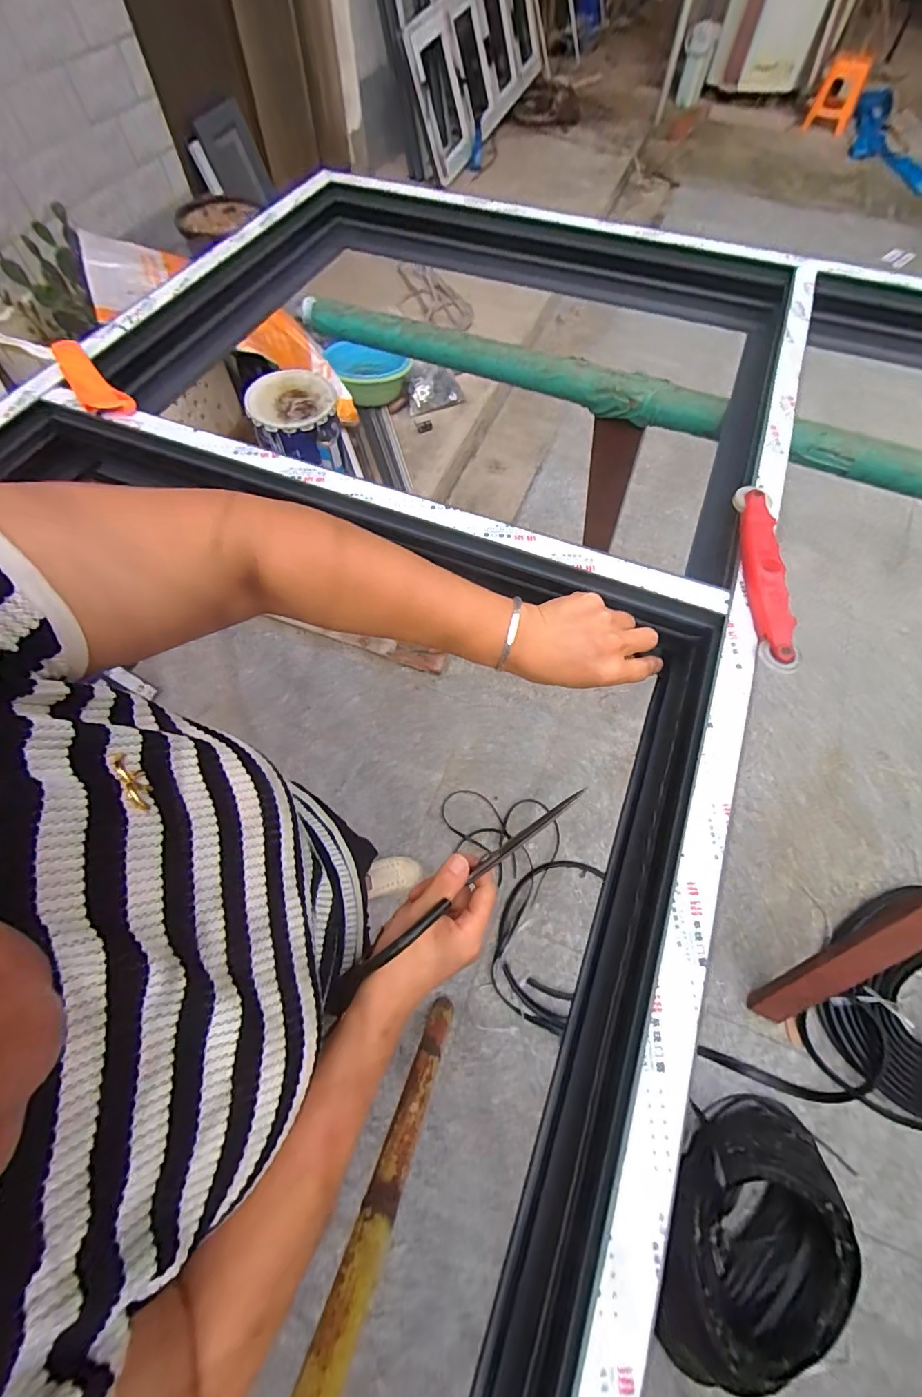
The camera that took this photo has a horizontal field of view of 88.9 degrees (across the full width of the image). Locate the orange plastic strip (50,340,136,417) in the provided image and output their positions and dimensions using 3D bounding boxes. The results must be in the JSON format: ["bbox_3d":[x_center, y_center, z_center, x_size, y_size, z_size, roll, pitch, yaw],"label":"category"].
[{"bbox_3d":[-0.410,-0.349,0.515,0.042,0.017,0.160,-40,71,-18],"label":"orange plastic strip"}]

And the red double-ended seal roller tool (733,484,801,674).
[{"bbox_3d":[0.256,-0.107,0.393,0.027,0.019,0.189,7,64,2],"label":"red double-ended seal roller tool"}]

